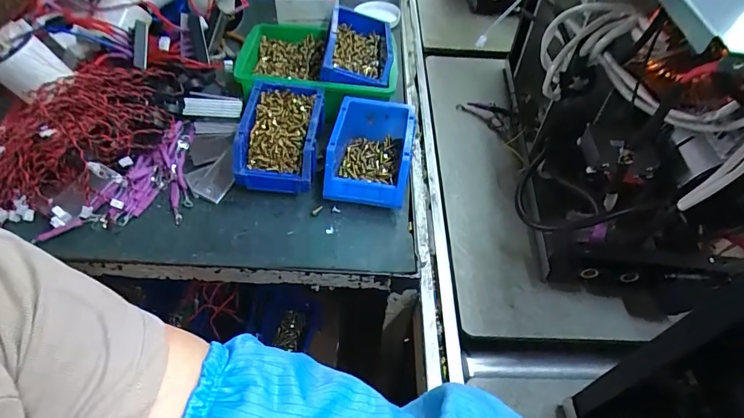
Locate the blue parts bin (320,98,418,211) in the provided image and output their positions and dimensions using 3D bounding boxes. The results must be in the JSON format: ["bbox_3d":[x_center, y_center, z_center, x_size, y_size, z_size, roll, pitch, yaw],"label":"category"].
[{"bbox_3d":[-0.001,-0.078,0.583,0.111,0.074,0.158,7,51,3],"label":"blue parts bin"}]

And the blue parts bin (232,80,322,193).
[{"bbox_3d":[-0.127,-0.103,0.594,0.105,0.076,0.163,4,50,0],"label":"blue parts bin"}]

